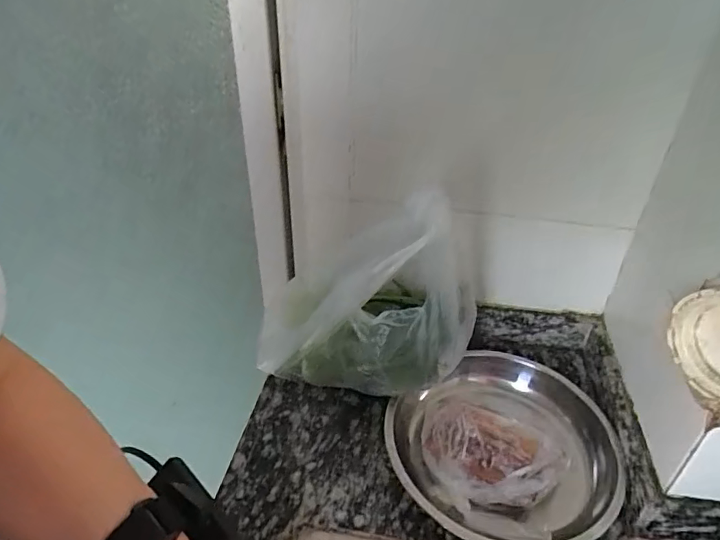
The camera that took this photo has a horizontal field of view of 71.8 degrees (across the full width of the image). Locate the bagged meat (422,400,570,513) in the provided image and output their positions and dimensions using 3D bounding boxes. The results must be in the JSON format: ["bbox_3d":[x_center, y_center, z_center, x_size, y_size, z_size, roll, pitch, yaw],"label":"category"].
[{"bbox_3d":[0.122,0.192,0.491,0.133,0.062,0.088,20,38,22],"label":"bagged meat"}]

